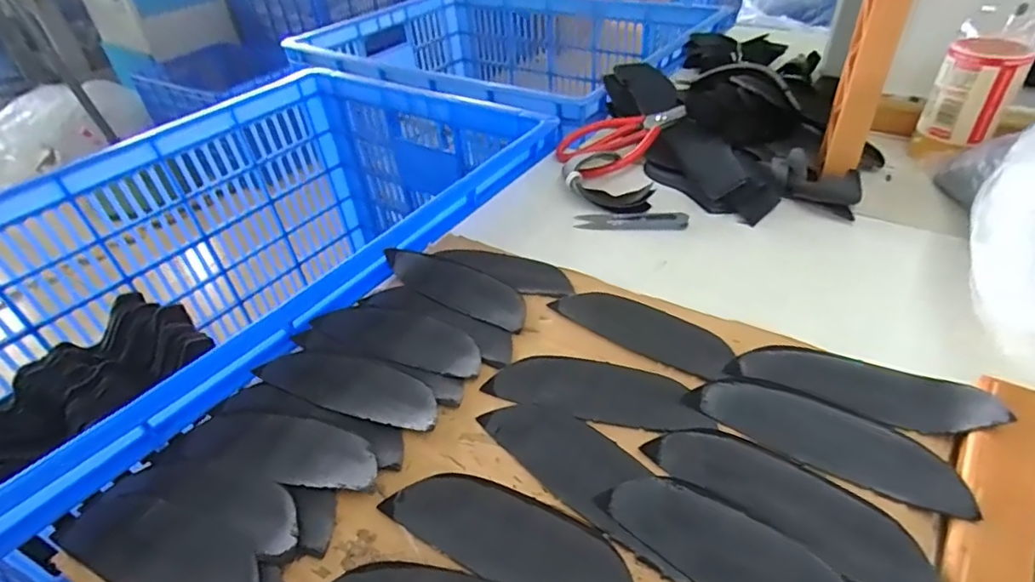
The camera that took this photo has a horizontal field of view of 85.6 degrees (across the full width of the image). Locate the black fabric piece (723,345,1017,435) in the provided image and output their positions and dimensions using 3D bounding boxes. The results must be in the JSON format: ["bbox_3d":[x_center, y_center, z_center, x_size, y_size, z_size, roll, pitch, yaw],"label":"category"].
[{"bbox_3d":[0.207,0.054,0.343,0.138,0.014,0.041,12,51,29],"label":"black fabric piece"}]

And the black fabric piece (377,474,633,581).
[{"bbox_3d":[-0.002,0.127,0.293,0.143,0.010,0.047,17,45,25],"label":"black fabric piece"}]

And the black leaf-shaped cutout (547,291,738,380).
[{"bbox_3d":[0.089,0.024,0.403,0.129,0.004,0.047,27,50,32],"label":"black leaf-shaped cutout"}]

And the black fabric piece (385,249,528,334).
[{"bbox_3d":[-0.049,-0.007,0.454,0.138,0.012,0.047,24,48,30],"label":"black fabric piece"}]

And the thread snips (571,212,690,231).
[{"bbox_3d":[0.106,-0.065,0.521,0.100,0.008,0.022,3,41,10],"label":"thread snips"}]

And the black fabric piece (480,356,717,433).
[{"bbox_3d":[0.050,0.063,0.365,0.137,0.004,0.049,8,42,15],"label":"black fabric piece"}]

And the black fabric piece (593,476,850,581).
[{"bbox_3d":[0.112,0.132,0.275,0.141,0.004,0.045,27,50,32],"label":"black fabric piece"}]

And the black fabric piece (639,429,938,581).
[{"bbox_3d":[0.143,0.109,0.298,0.142,0.005,0.046,26,49,32],"label":"black fabric piece"}]

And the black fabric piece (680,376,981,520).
[{"bbox_3d":[0.175,0.081,0.326,0.140,0.008,0.049,18,47,28],"label":"black fabric piece"}]

